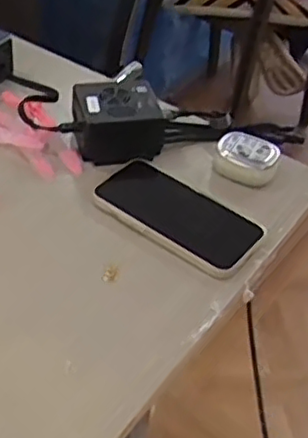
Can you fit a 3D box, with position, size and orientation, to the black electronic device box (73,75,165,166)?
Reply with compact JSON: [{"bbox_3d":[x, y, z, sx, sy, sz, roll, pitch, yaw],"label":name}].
[{"bbox_3d":[-0.035,-0.093,0.627,0.078,0.053,0.076,-8,44,-18],"label":"black electronic device box"}]

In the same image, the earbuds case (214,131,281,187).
[{"bbox_3d":[0.088,-0.057,0.623,0.056,0.032,0.037,17,42,10],"label":"earbuds case"}]

